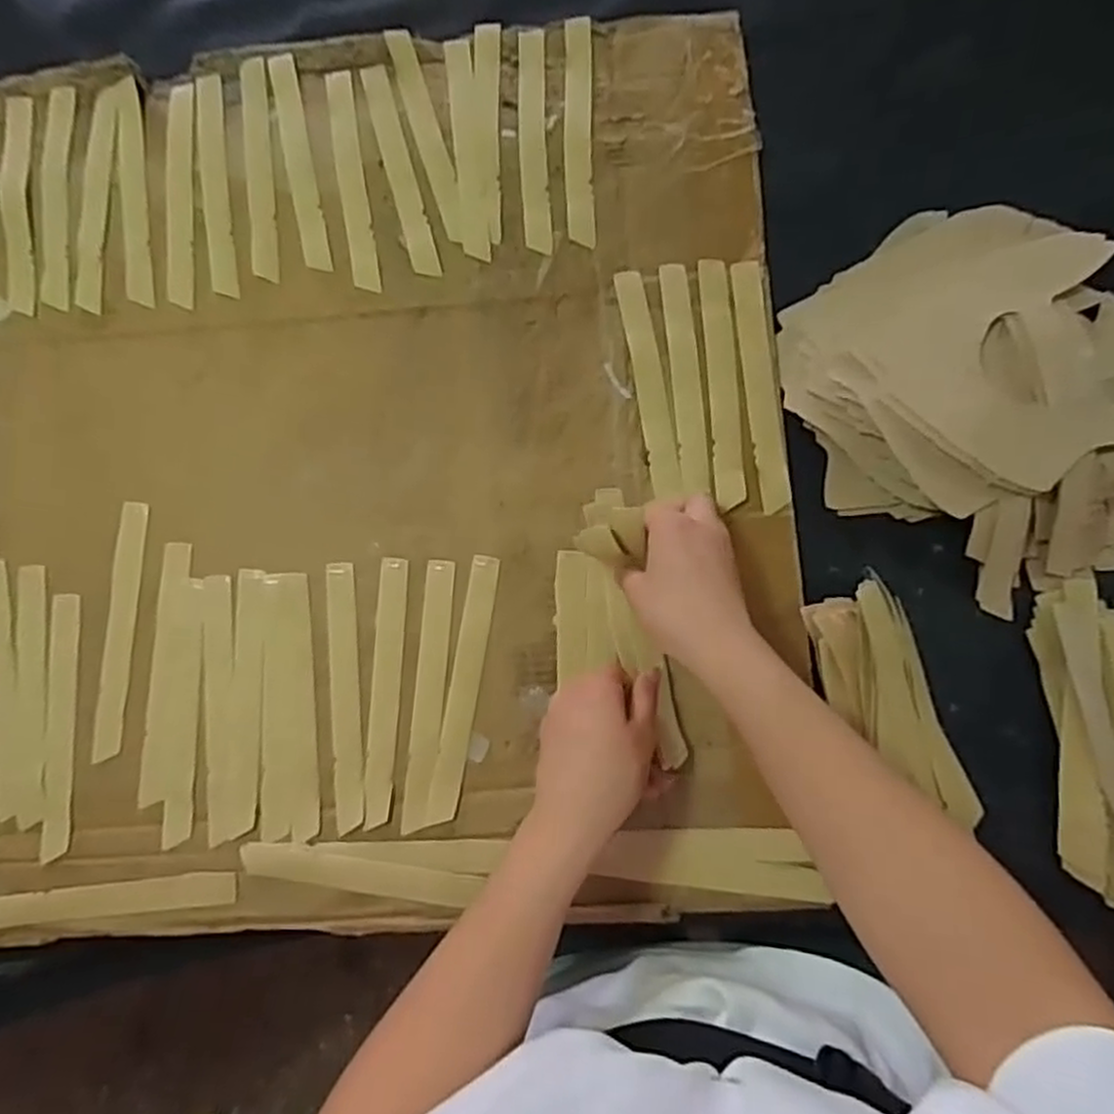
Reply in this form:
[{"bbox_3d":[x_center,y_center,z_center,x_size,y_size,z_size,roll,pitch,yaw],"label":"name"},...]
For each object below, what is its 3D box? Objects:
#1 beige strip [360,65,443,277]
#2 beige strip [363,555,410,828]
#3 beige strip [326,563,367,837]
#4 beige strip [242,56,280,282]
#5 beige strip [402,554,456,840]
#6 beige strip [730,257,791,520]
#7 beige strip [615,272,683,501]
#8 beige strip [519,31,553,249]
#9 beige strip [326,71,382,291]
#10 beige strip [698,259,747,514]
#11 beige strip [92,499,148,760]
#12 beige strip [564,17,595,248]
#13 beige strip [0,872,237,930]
[{"bbox_3d":[-0.115,-0.287,0.562,0.021,0.004,0.173,-16,82,2],"label":"beige strip"},{"bbox_3d":[-0.115,0.089,0.515,0.019,0.004,0.175,2,80,2],"label":"beige strip"},{"bbox_3d":[-0.142,0.091,0.515,0.021,0.005,0.174,-5,82,4],"label":"beige strip"},{"bbox_3d":[-0.221,-0.291,0.570,0.020,0.005,0.179,-6,82,4],"label":"beige strip"},{"bbox_3d":[-0.085,0.091,0.513,0.020,0.004,0.175,4,81,3],"label":"beige strip"},{"bbox_3d":[0.141,-0.119,0.528,0.022,0.004,0.176,-6,82,4],"label":"beige strip"},{"bbox_3d":[0.065,-0.123,0.535,0.021,0.005,0.159,-9,82,3],"label":"beige strip"},{"bbox_3d":[-0.017,-0.307,0.559,0.020,0.004,0.176,-3,82,4],"label":"beige strip"},{"bbox_3d":[-0.151,-0.280,0.563,0.020,0.004,0.176,-11,82,3],"label":"beige strip"},{"bbox_3d":[0.114,-0.121,0.528,0.021,0.005,0.173,-3,82,4],"label":"beige strip"},{"bbox_3d":[-0.305,0.050,0.533,0.021,0.004,0.176,2,83,5],"label":"beige strip"},{"bbox_3d":[0.016,-0.313,0.557,0.020,0.004,0.179,-1,82,4],"label":"beige strip"},{"bbox_3d":[-0.293,0.226,0.502,0.172,0.010,0.022,-7,82,3],"label":"beige strip"}]

